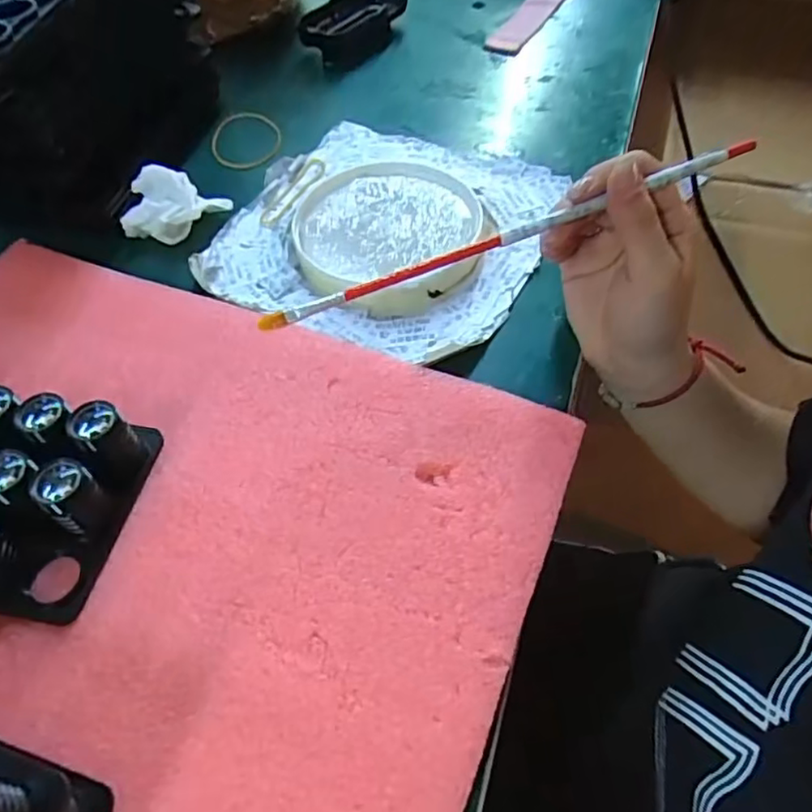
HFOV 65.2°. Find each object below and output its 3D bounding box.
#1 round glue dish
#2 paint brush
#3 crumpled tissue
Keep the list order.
[{"bbox_3d":[-0.013,-0.117,0.415,0.119,0.013,0.138,0,54,5],"label":"round glue dish"},{"bbox_3d":[0.049,-0.079,0.290,0.241,0.008,0.005,-21,55,-5],"label":"paint brush"},{"bbox_3d":[-0.154,-0.137,0.424,0.060,0.032,0.050,8,55,10],"label":"crumpled tissue"}]

